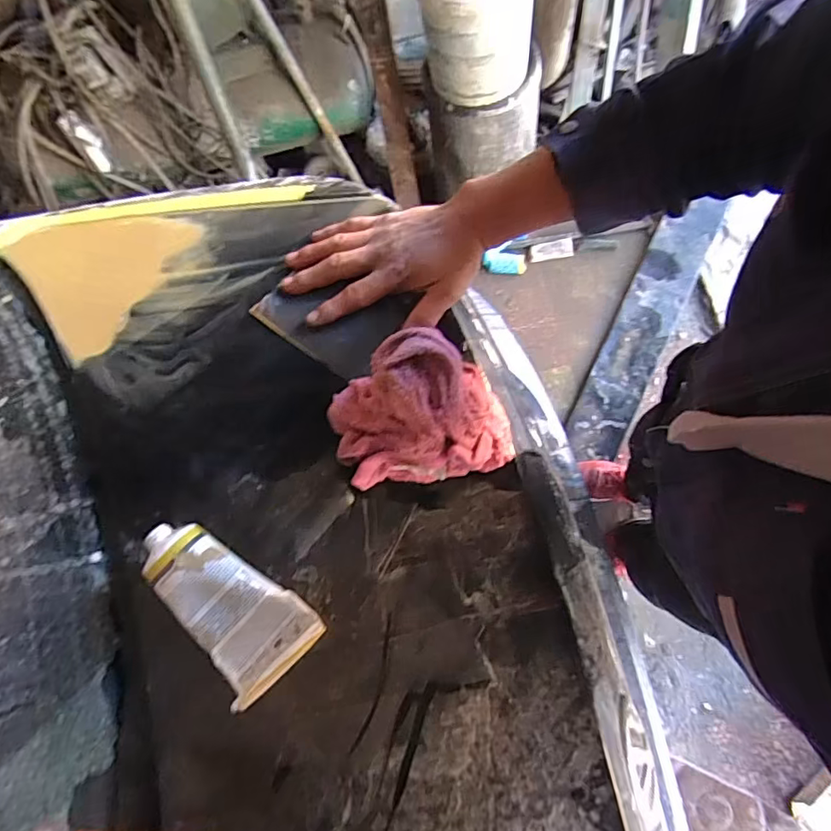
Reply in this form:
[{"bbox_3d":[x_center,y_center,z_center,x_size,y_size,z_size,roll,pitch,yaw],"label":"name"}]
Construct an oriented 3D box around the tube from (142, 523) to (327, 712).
[{"bbox_3d":[-0.153,0.148,0.422,0.153,0.046,0.077,35,75,10],"label":"tube"}]

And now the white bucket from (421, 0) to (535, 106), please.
[{"bbox_3d":[0.133,-0.885,1.191,0.253,0.274,0.251,-2,74,7],"label":"white bucket"}]

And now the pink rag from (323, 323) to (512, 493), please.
[{"bbox_3d":[0.005,-0.007,0.445,0.152,0.100,0.111,-12,72,-4],"label":"pink rag"}]

